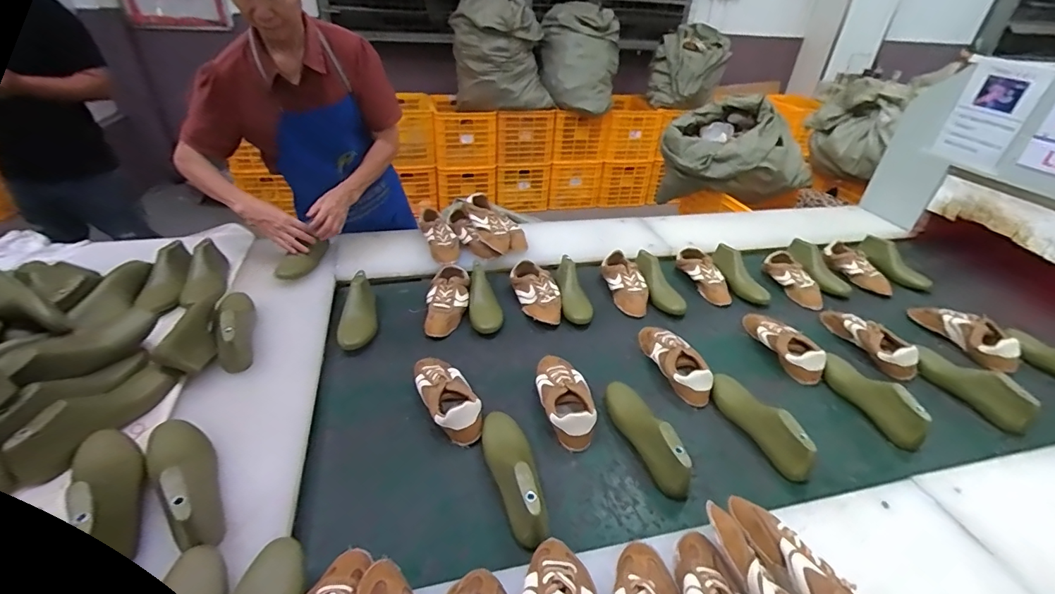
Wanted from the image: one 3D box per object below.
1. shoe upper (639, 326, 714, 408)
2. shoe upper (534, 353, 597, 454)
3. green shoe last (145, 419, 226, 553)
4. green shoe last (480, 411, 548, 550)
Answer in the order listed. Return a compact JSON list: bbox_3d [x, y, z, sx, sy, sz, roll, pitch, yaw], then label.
[{"bbox_3d":[0.332,0.135,1.053,0.084,0.069,0.249,-5,36,-11],"label":"shoe upper"},{"bbox_3d":[0.072,0.192,0.933,0.098,0.064,0.233,-2,35,-8],"label":"shoe upper"},{"bbox_3d":[-0.506,0.249,0.680,0.073,0.081,0.249,-26,44,-35],"label":"green shoe last"},{"bbox_3d":[-0.024,0.282,0.774,0.071,0.092,0.254,-8,36,-16],"label":"green shoe last"}]

